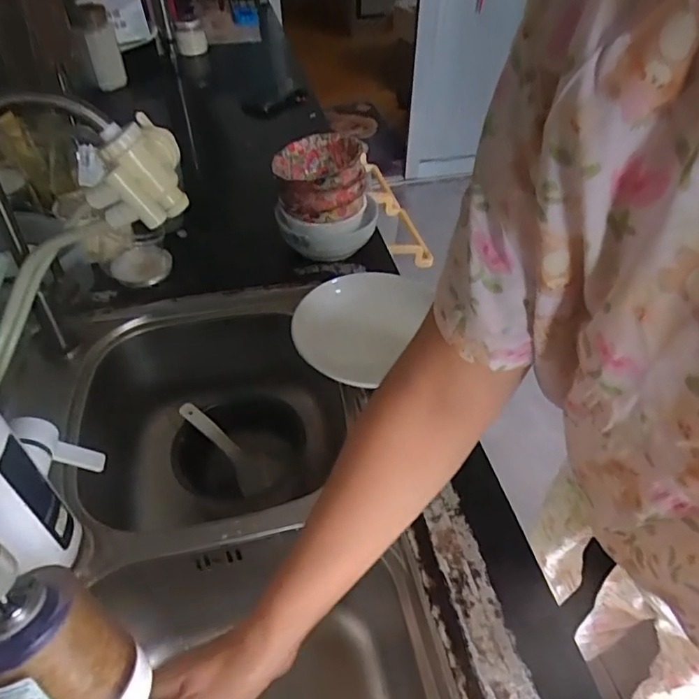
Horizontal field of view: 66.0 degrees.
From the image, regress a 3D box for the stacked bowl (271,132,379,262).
[{"bbox_3d":[-0.036,-0.215,0.756,0.136,0.117,0.122,-10,47,-10],"label":"stacked bowl"}]

